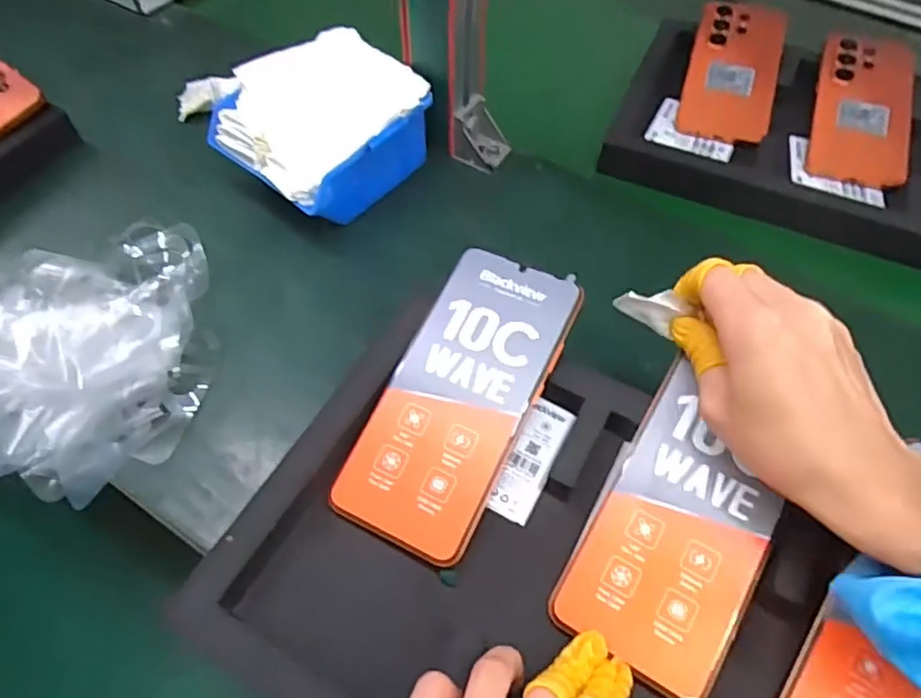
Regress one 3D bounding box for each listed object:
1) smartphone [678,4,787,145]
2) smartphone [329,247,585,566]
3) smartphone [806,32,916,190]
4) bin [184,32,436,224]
[{"bbox_3d":[0.253,-0.260,0.579,0.079,0.012,0.161,17,73,9],"label":"smartphone"},{"bbox_3d":[0.000,0.025,0.342,0.076,0.006,0.166,24,73,13],"label":"smartphone"},{"bbox_3d":[0.356,-0.215,0.554,0.079,0.011,0.165,16,72,8],"label":"smartphone"},{"bbox_3d":[-0.107,-0.170,0.496,0.147,0.078,0.128,-36,65,-22],"label":"bin"}]

